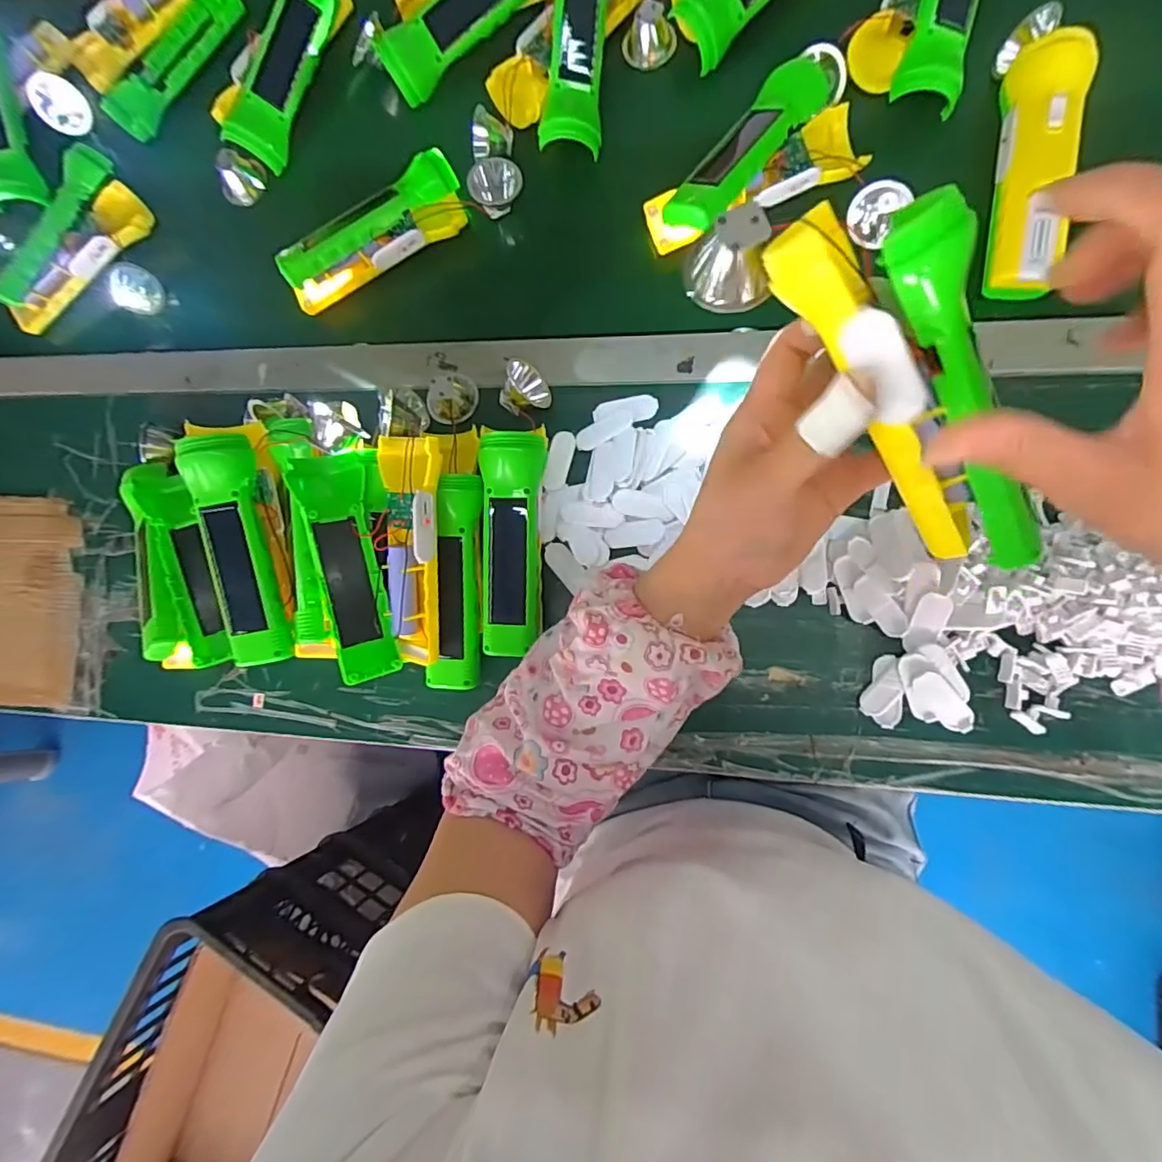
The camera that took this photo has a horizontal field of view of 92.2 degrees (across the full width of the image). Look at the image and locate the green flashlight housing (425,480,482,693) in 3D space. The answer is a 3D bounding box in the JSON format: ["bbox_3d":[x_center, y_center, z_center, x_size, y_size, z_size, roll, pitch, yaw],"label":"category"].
[{"bbox_3d":[-0.095,0.002,0.420,0.036,0.038,0.159,4,86,8],"label":"green flashlight housing"}]

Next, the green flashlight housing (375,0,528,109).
[{"bbox_3d":[-0.099,-0.484,0.469,0.163,0.037,0.055,-31,80,5],"label":"green flashlight housing"}]

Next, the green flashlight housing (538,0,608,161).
[{"bbox_3d":[-0.002,-0.436,0.451,0.046,0.023,0.156,7,102,8],"label":"green flashlight housing"}]

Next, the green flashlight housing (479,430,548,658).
[{"bbox_3d":[-0.052,-0.029,0.418,0.046,0.048,0.168,2,84,9],"label":"green flashlight housing"}]

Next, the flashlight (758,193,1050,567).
[{"bbox_3d":[0.145,-0.075,0.240,0.059,0.037,0.175,-32,106,4],"label":"flashlight"}]

